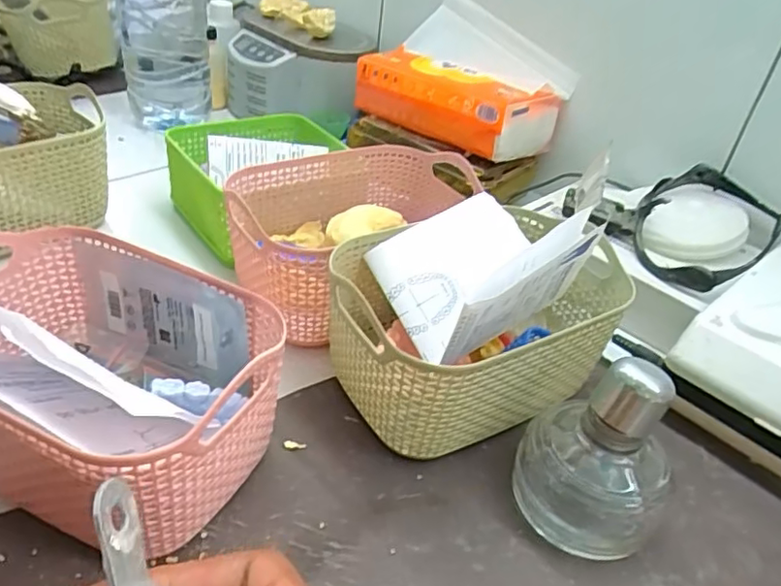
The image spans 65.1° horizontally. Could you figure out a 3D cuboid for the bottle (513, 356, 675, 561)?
[{"bbox_3d":[0.108,0.072,0.307,0.070,0.092,0.076,25,39,23],"label":"bottle"}]

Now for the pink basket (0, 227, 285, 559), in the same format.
[{"bbox_3d":[-0.141,0.041,0.299,0.173,0.094,0.116,19,37,16],"label":"pink basket"}]

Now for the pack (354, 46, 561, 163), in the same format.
[{"bbox_3d":[0.061,-0.190,0.594,0.176,0.060,0.097,31,42,29],"label":"pack"}]

